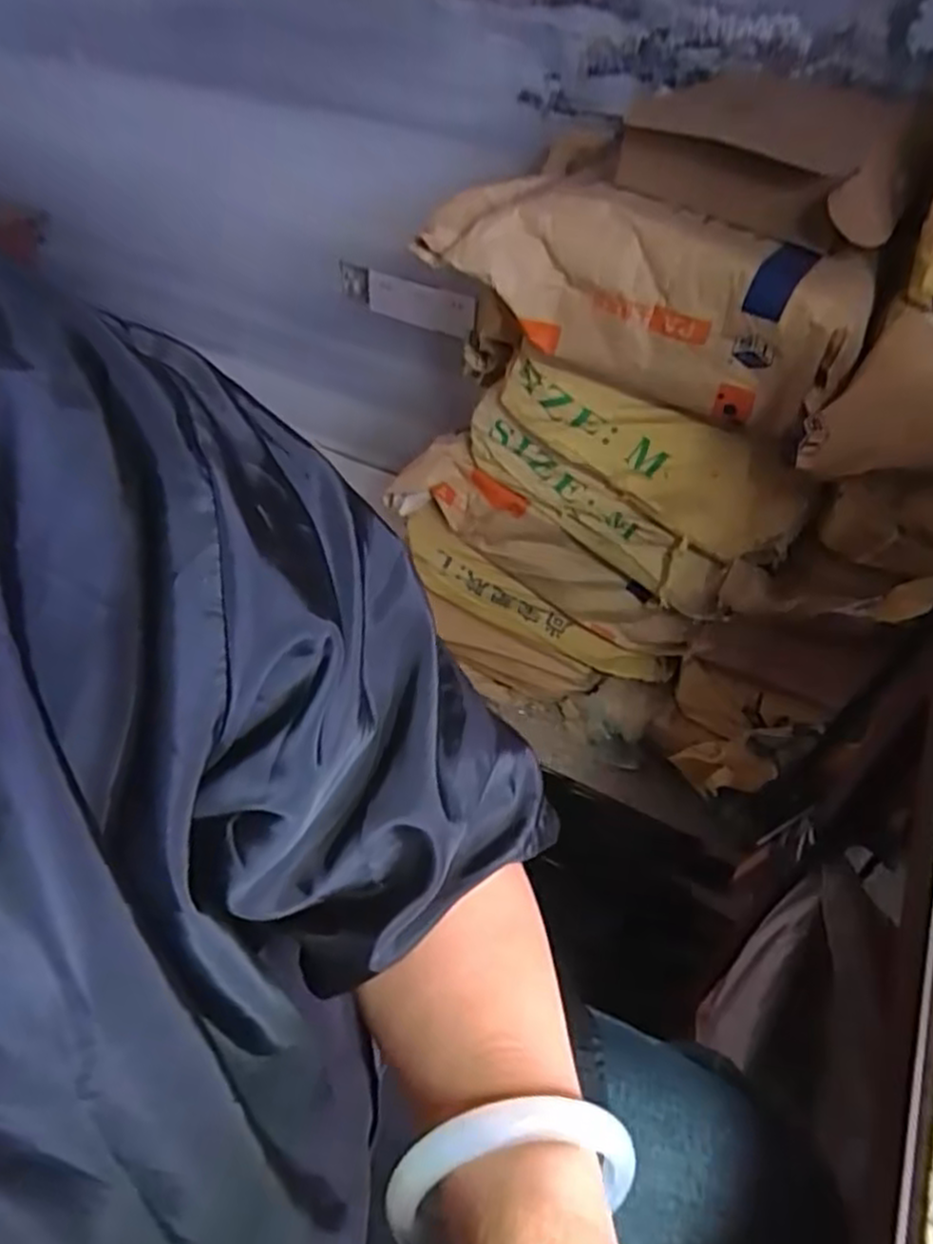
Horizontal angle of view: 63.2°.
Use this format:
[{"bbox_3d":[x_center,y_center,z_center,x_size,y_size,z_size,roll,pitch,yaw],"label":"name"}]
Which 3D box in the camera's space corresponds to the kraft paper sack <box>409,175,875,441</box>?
[{"bbox_3d":[0.199,-0.385,0.913,0.512,0.189,0.167,24,48,20],"label":"kraft paper sack"}]

